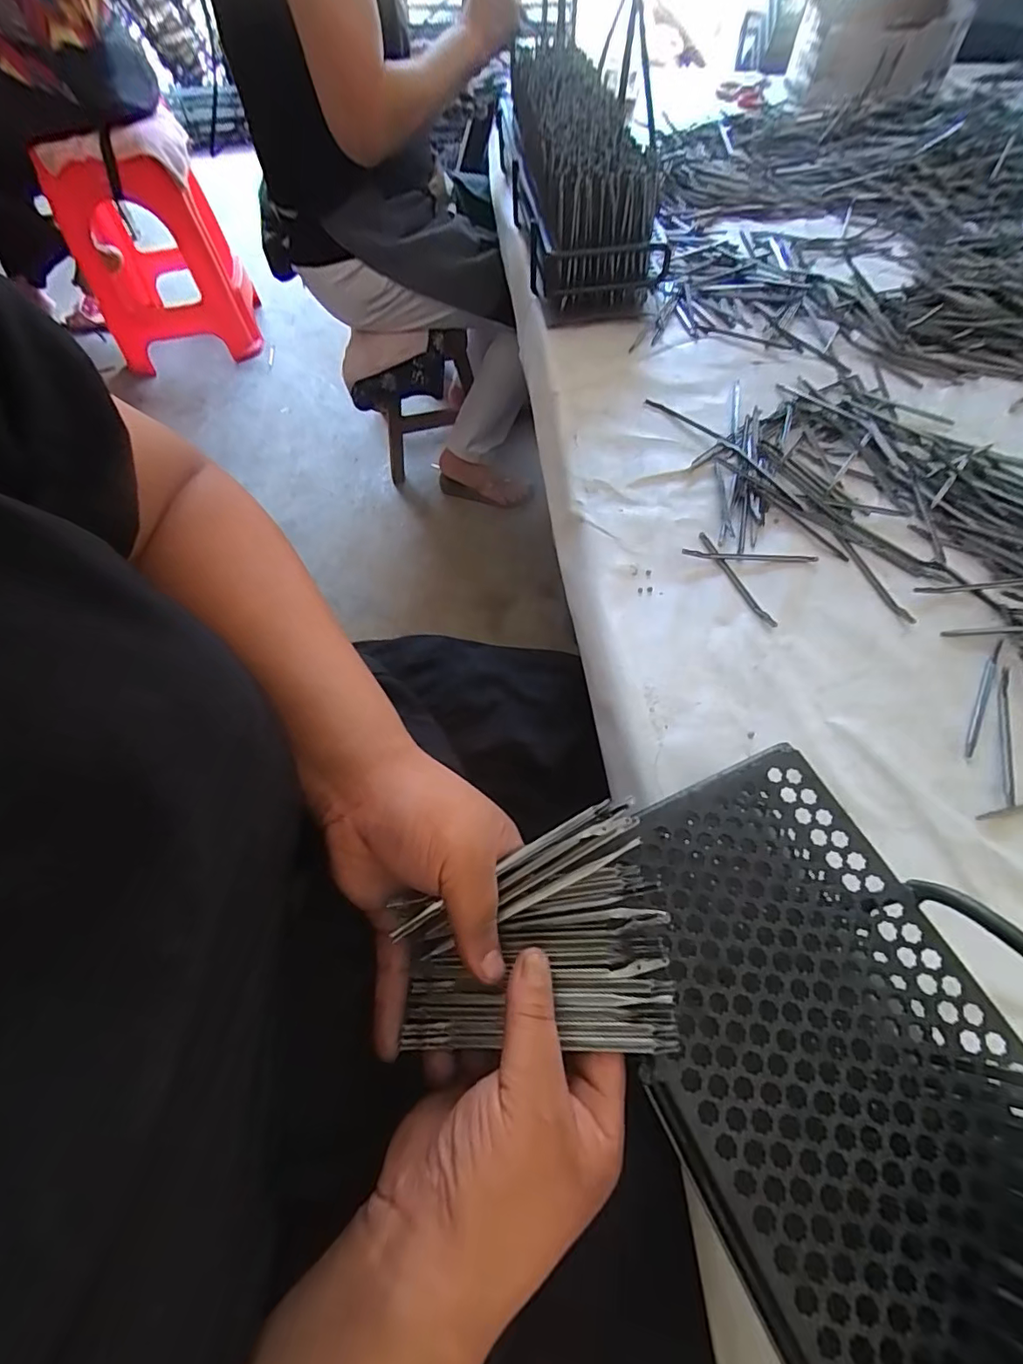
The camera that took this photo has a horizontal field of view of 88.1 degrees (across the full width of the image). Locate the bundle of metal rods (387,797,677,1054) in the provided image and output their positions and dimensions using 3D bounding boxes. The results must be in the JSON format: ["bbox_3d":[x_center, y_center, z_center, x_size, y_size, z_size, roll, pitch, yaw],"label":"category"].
[{"bbox_3d":[0.007,0.114,0.246,0.119,0.015,0.098,-10,70,13],"label":"bundle of metal rods"}]

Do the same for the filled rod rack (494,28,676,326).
[{"bbox_3d":[0.087,-0.699,0.753,0.152,0.166,0.483,-7,60,-1],"label":"filled rod rack"}]

